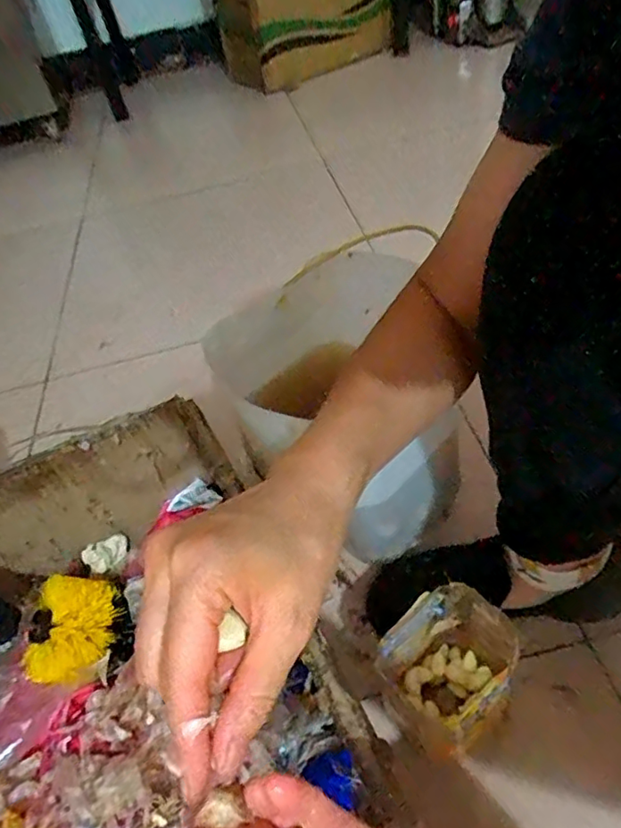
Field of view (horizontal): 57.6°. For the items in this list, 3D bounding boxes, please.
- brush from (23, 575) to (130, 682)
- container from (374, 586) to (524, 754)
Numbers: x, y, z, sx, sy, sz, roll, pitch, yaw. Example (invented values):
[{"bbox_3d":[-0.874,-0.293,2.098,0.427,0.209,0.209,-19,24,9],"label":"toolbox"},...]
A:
[{"bbox_3d":[-0.198,0.179,0.477,0.093,0.035,0.084,-3,47,9],"label":"brush"},{"bbox_3d":[0.117,0.212,0.470,0.094,0.121,0.075,-38,50,-22],"label":"container"}]

